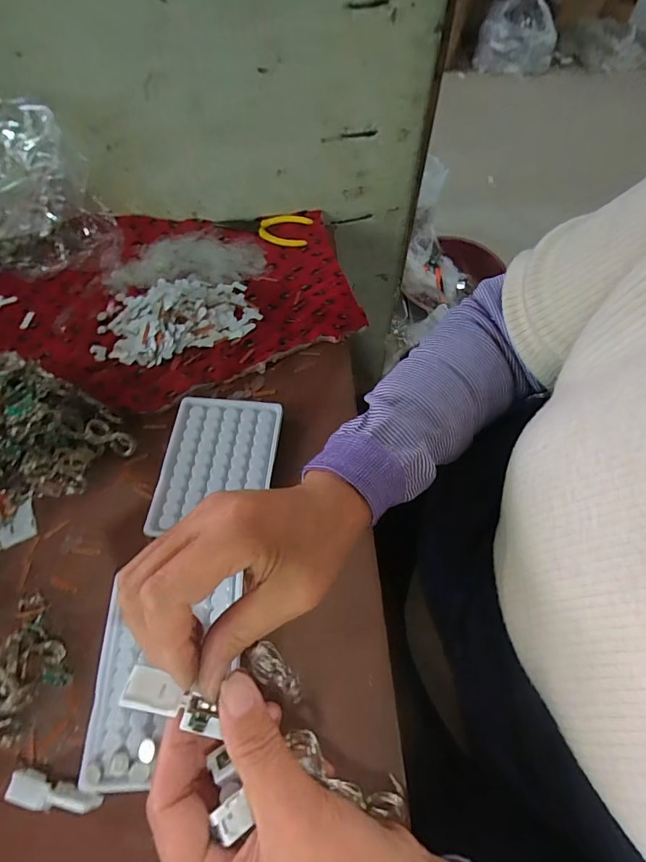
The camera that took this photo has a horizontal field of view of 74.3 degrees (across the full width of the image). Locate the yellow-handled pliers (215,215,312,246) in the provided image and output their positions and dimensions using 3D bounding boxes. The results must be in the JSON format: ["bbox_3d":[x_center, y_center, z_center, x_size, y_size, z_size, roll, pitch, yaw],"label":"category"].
[{"bbox_3d":[-0.077,-0.254,0.533,0.120,0.007,0.051,8,61,5],"label":"yellow-handled pliers"}]

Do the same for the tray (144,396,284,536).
[{"bbox_3d":[-0.092,0.027,0.374,0.094,0.008,0.124,4,61,3],"label":"tray"}]

